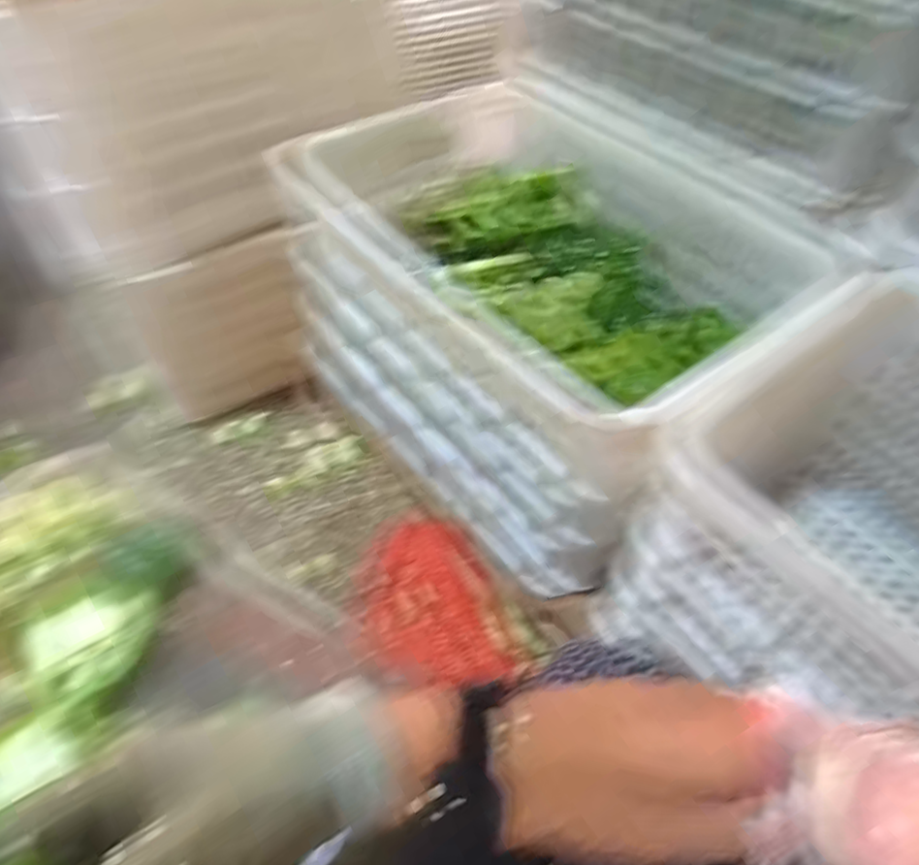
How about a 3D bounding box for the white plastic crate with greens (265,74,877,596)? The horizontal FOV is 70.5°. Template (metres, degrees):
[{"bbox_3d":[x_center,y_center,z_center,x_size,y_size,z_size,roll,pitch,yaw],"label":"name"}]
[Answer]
[{"bbox_3d":[0.103,-0.151,0.761,0.408,0.278,0.511,-31,57,-25],"label":"white plastic crate with greens"}]

